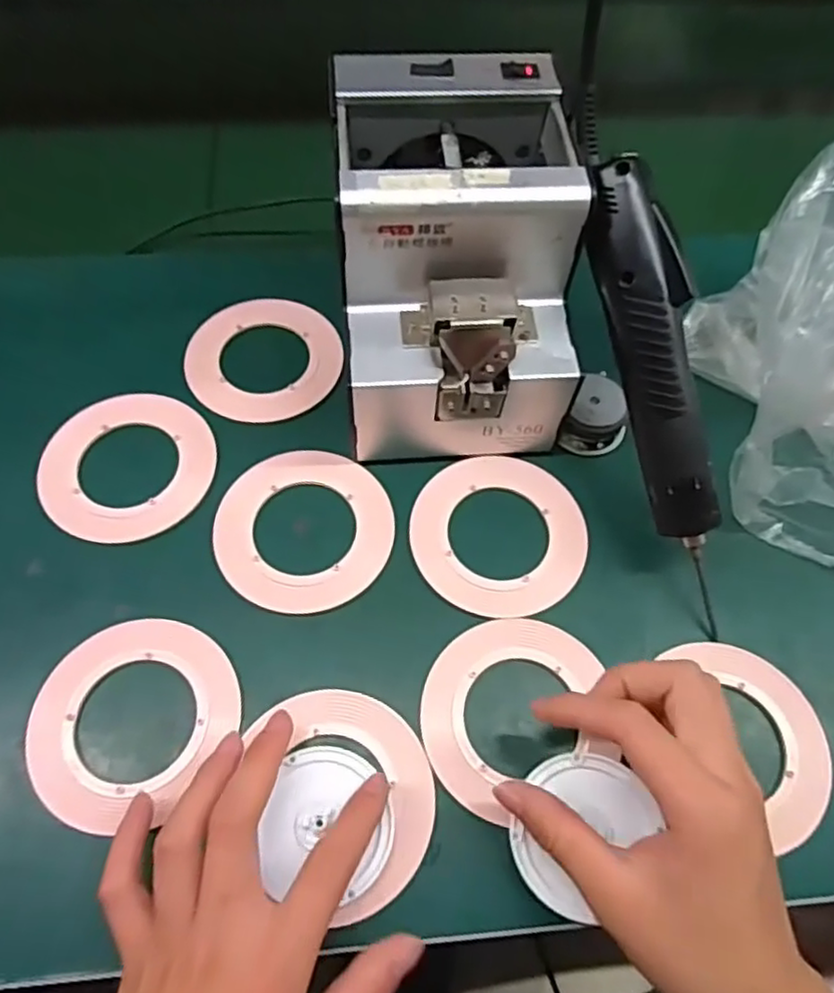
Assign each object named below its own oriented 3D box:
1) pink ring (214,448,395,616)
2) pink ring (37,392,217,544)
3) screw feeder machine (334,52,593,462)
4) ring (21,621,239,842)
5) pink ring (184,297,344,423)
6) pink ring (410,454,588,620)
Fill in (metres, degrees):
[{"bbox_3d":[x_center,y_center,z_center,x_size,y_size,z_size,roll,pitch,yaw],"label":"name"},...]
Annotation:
[{"bbox_3d":[-0.066,0.016,0.391,0.098,0.004,0.105,1,61,-2],"label":"pink ring"},{"bbox_3d":[-0.175,-0.020,0.409,0.100,0.006,0.102,2,62,-3],"label":"pink ring"},{"bbox_3d":[0.020,-0.131,0.393,0.123,0.147,0.173,-3,63,-3],"label":"screw feeder machine"},{"bbox_3d":[-0.147,0.109,0.341,0.092,0.008,0.099,1,66,-1],"label":"ring"},{"bbox_3d":[-0.103,-0.095,0.452,0.101,0.004,0.099,1,61,-2],"label":"pink ring"},{"bbox_3d":[0.049,0.020,0.393,0.097,0.006,0.102,1,61,-2],"label":"pink ring"}]

